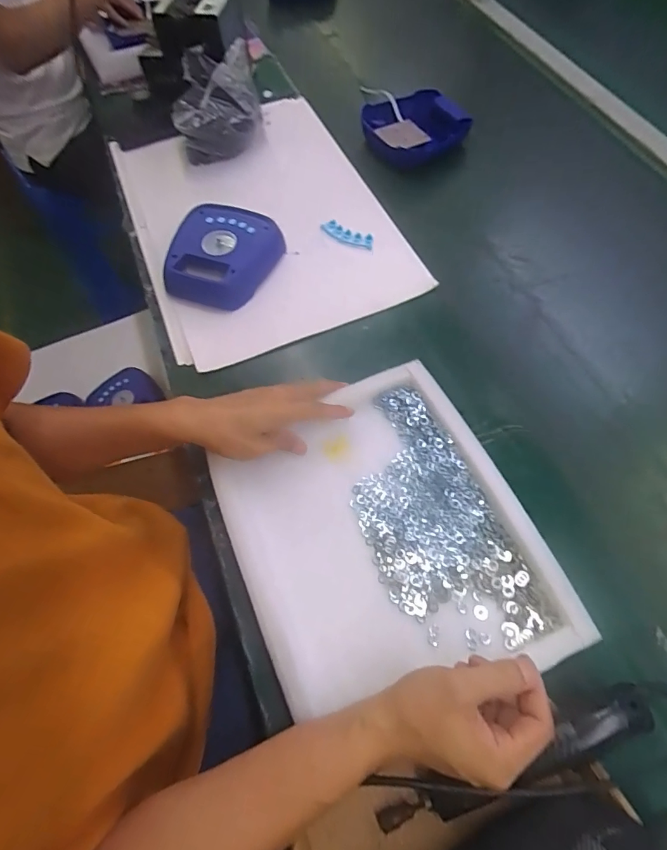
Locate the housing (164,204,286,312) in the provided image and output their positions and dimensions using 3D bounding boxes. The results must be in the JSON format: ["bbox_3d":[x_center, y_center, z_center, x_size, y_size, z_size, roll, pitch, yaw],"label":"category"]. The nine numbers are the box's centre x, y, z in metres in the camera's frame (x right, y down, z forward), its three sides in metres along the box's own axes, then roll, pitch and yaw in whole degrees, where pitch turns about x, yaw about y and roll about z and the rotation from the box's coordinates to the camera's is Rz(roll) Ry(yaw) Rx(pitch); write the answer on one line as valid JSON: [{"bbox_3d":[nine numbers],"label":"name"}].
[{"bbox_3d":[-0.163,-0.258,0.689,0.157,0.043,0.173,9,64,8],"label":"housing"}]

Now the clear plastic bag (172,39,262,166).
[{"bbox_3d":[-0.206,-0.562,0.798,0.141,0.132,0.153,-11,63,-2],"label":"clear plastic bag"}]

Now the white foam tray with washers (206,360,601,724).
[{"bbox_3d":[0.049,0.116,0.484,0.284,0.028,0.331,-23,64,-8],"label":"white foam tray with washers"}]

